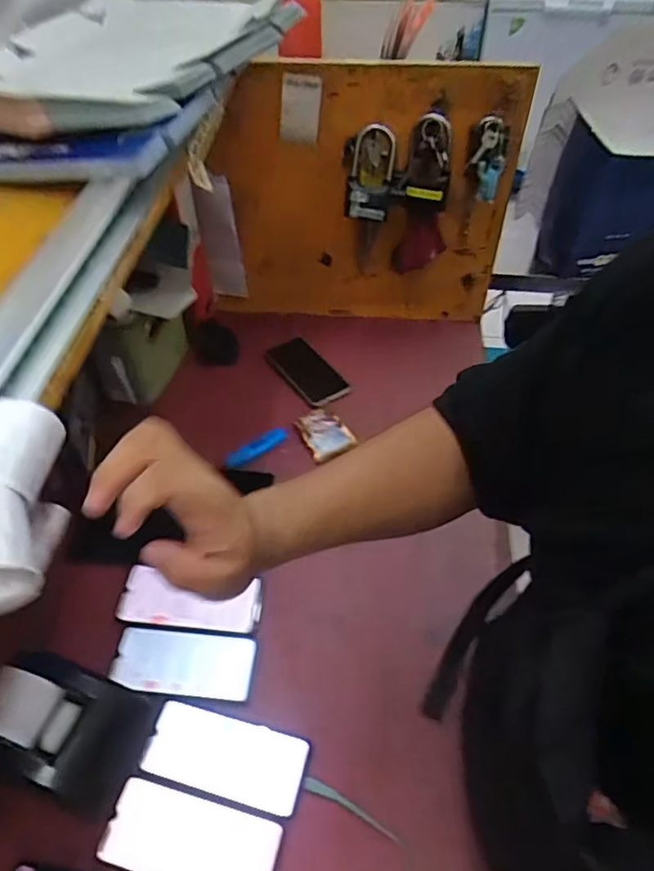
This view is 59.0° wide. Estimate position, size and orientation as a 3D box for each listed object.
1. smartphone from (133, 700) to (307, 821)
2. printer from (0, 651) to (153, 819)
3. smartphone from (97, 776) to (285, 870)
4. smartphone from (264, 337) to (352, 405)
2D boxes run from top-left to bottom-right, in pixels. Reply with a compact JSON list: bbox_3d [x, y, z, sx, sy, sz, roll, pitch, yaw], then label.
[{"bbox_3d":[-0.104,0.329,0.593,0.164,0.008,0.075,12,49,8],"label":"smartphone"},{"bbox_3d":[-0.259,0.290,0.566,0.137,0.085,0.108,11,49,7],"label":"printer"},{"bbox_3d":[-0.128,0.382,0.544,0.162,0.004,0.074,12,49,9],"label":"smartphone"},{"bbox_3d":[-0.033,-0.109,0.970,0.076,0.014,0.160,-28,53,-22],"label":"smartphone"}]

